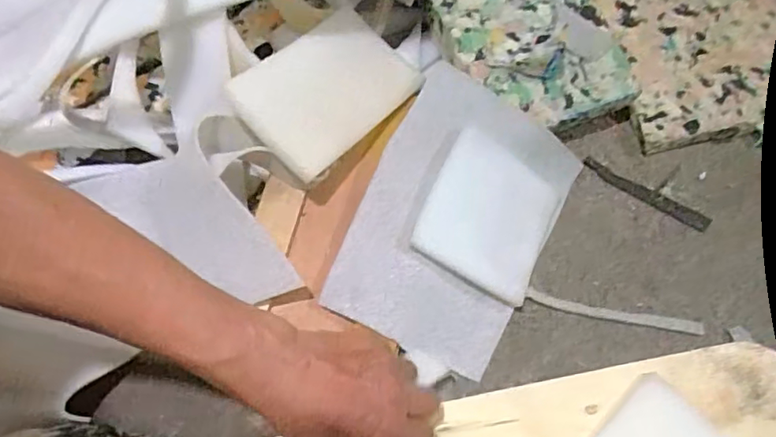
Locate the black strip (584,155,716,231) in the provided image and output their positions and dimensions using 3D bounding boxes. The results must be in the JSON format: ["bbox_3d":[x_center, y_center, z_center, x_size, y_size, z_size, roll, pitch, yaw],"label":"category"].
[{"bbox_3d":[0.251,-0.025,0.575,0.126,0.005,0.017,31,68,14],"label":"black strip"}]

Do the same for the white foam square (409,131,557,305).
[{"bbox_3d":[0.091,-0.002,0.526,0.111,0.009,0.127,29,71,-5],"label":"white foam square"}]

